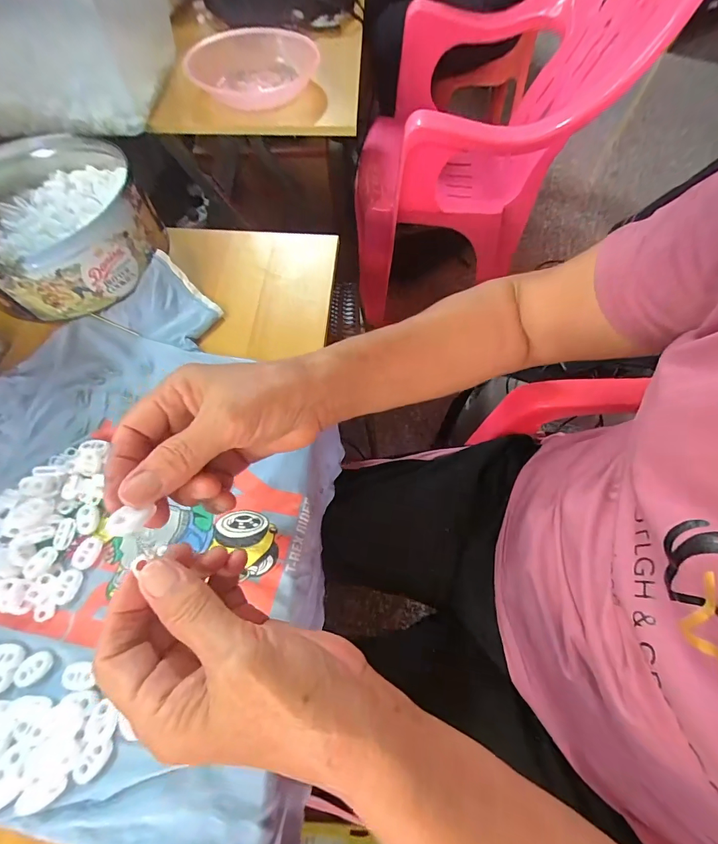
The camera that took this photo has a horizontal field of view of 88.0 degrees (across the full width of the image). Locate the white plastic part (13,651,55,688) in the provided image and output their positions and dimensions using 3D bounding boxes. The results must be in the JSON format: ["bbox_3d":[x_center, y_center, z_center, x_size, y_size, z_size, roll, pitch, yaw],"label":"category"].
[{"bbox_3d":[-0.211,0.160,0.241,0.016,0.004,0.021,38,69,17],"label":"white plastic part"}]

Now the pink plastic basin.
[{"bbox_3d":[-0.169,-0.564,0.597,0.200,0.053,0.200,-8,64,-4],"label":"pink plastic basin"}]

